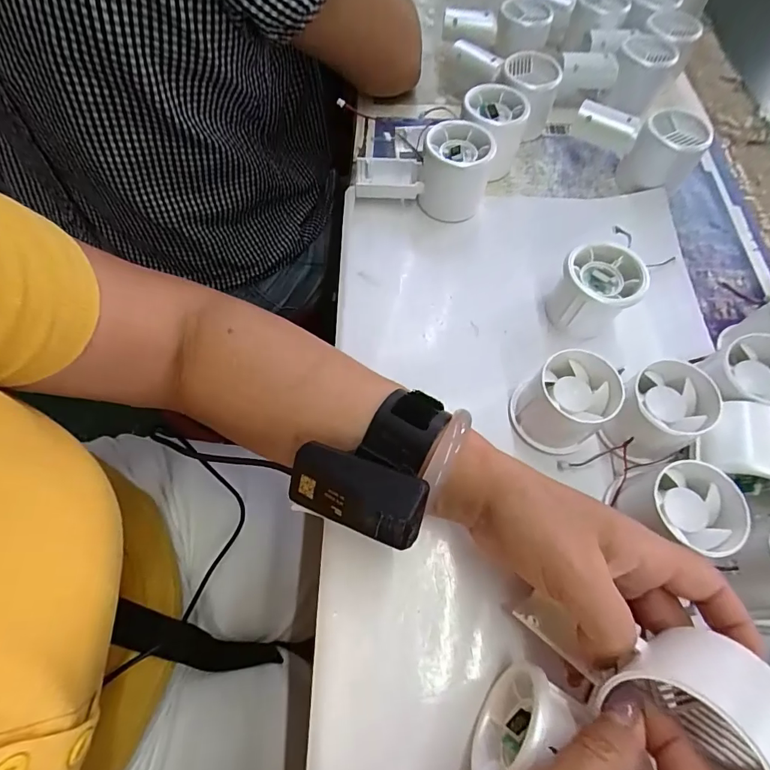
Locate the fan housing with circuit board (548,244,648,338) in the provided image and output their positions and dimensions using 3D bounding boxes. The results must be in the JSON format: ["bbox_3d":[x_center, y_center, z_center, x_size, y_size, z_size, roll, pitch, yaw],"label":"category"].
[{"bbox_3d":[0.156,-0.069,0.326,0.053,0.050,0.057,0,64,-1],"label":"fan housing with circuit board"}]

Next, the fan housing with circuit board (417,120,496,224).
[{"bbox_3d":[0.061,-0.181,0.375,0.055,0.060,0.053,0,64,-1],"label":"fan housing with circuit board"}]

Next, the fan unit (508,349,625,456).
[{"bbox_3d":[0.118,0.010,0.287,0.056,0.049,0.054,0,64,-1],"label":"fan unit"}]

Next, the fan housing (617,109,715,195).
[{"bbox_3d":[0.251,-0.206,0.394,0.055,0.055,0.056,36,69,15],"label":"fan housing"}]

